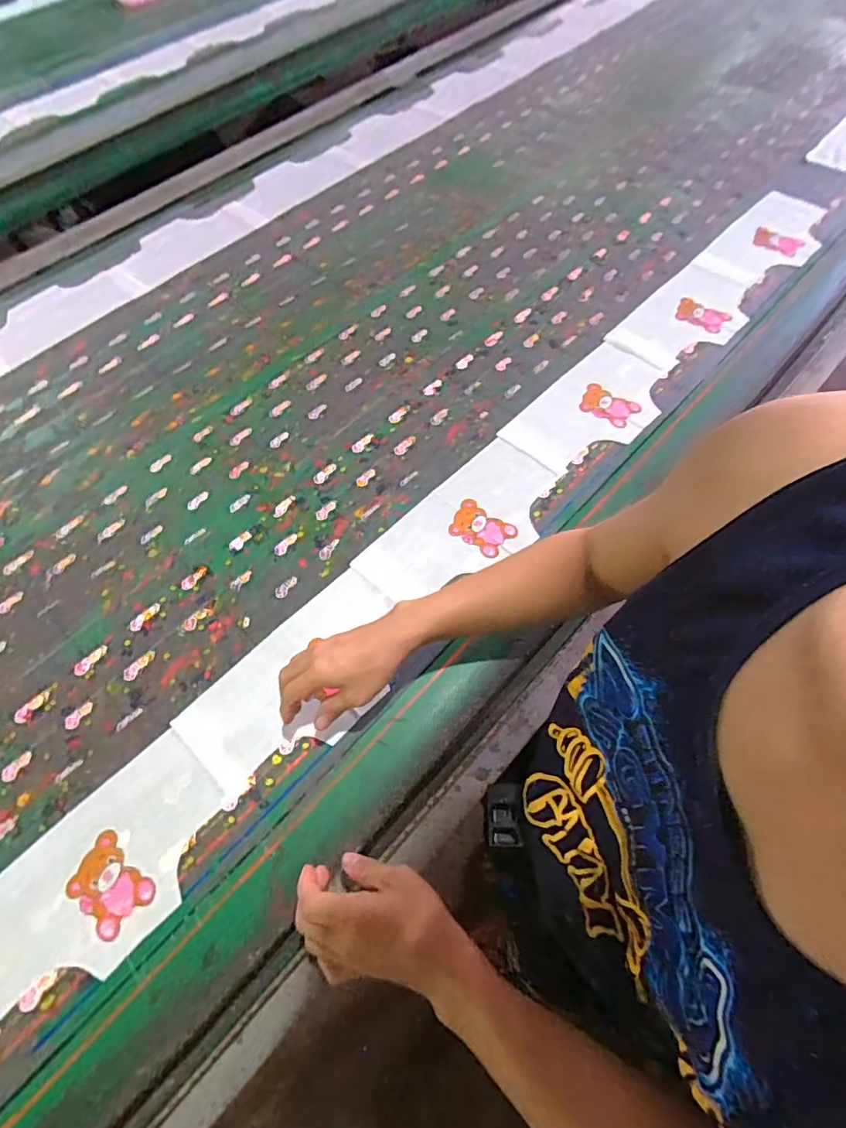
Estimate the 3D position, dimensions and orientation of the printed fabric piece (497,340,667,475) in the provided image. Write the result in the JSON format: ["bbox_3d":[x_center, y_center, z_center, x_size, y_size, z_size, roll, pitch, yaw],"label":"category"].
[{"bbox_3d":[0.257,-0.233,0.782,0.151,0.009,0.270,40,71,19],"label":"printed fabric piece"}]

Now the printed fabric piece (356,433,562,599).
[{"bbox_3d":[0.057,-0.052,0.695,0.136,0.009,0.285,41,73,16],"label":"printed fabric piece"}]

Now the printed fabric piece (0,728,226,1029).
[{"bbox_3d":[-0.331,0.320,0.516,0.150,0.005,0.279,40,70,20],"label":"printed fabric piece"}]

